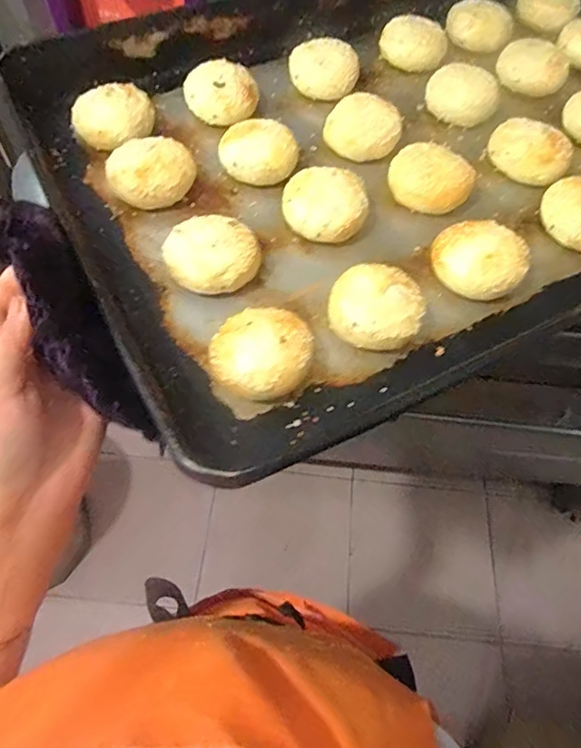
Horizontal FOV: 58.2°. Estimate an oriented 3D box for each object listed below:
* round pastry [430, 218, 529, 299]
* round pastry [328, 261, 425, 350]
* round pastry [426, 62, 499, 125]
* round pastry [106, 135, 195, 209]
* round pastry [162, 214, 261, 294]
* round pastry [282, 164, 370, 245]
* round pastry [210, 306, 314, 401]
[{"bbox_3d":[0.131,-0.081,0.363,0.060,0.027,0.061,2,59,-3],"label":"round pastry"},{"bbox_3d":[0.054,-0.041,0.337,0.057,0.035,0.053,2,59,-3],"label":"round pastry"},{"bbox_3d":[0.151,-0.246,0.459,0.059,0.028,0.059,17,60,6],"label":"round pastry"},{"bbox_3d":[-0.105,-0.151,0.396,0.063,0.031,0.063,-17,62,-13],"label":"round pastry"},{"bbox_3d":[-0.053,-0.079,0.354,0.060,0.030,0.052,-14,61,-11],"label":"round pastry"},{"bbox_3d":[0.026,-0.124,0.383,0.059,0.032,0.056,2,59,-3],"label":"round pastry"},{"bbox_3d":[-0.017,-0.009,0.316,0.058,0.031,0.052,-14,61,-11],"label":"round pastry"}]

